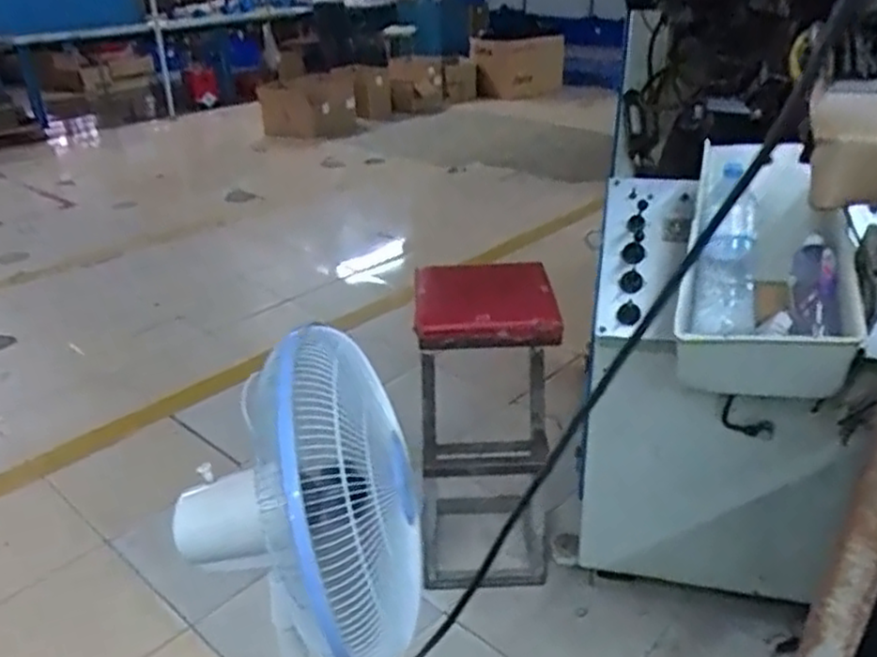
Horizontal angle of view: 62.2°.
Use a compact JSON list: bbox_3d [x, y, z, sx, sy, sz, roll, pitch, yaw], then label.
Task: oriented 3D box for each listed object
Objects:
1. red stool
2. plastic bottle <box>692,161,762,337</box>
[{"bbox_3d":[0.109,0.235,1.720,0.282,0.746,0.345,-1,28,2],"label":"red stool"},{"bbox_3d":[0.475,-0.133,1.188,0.094,0.305,0.078,9,-7,22],"label":"plastic bottle"}]

